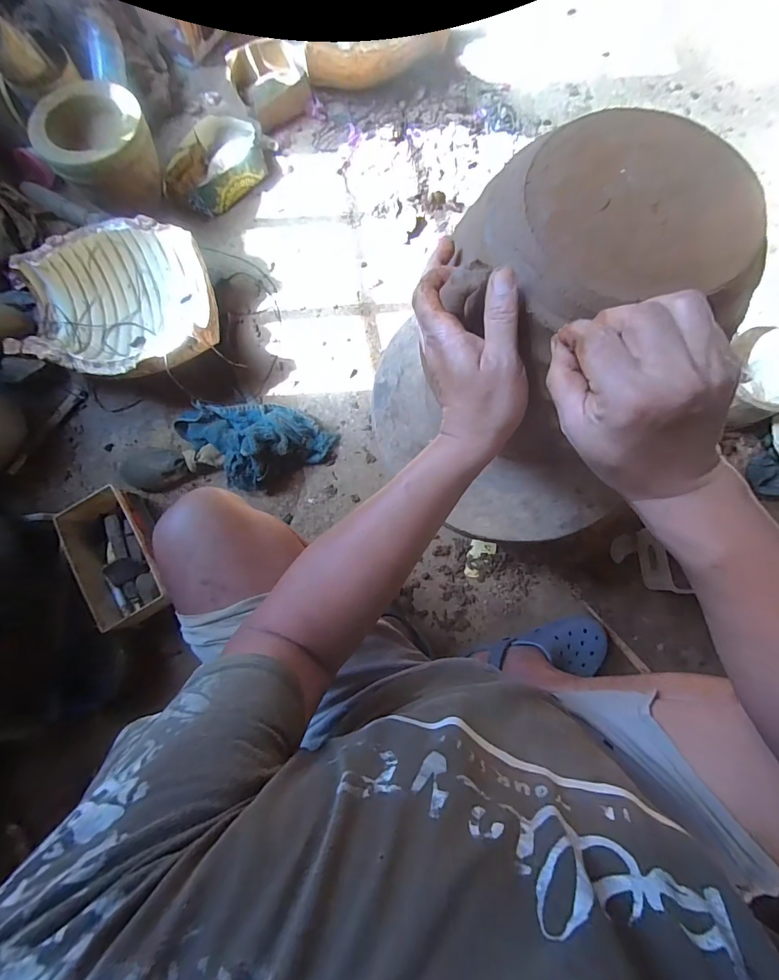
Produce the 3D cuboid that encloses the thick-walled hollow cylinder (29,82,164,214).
[{"bbox_3d":[-0.583,-0.696,0.869,0.203,0.140,0.216,-30,79,-6],"label":"thick-walled hollow cylinder"}]

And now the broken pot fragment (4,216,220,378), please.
[{"bbox_3d":[-0.537,-0.358,0.846,0.332,0.141,0.321,0,80,2],"label":"broken pot fragment"}]

